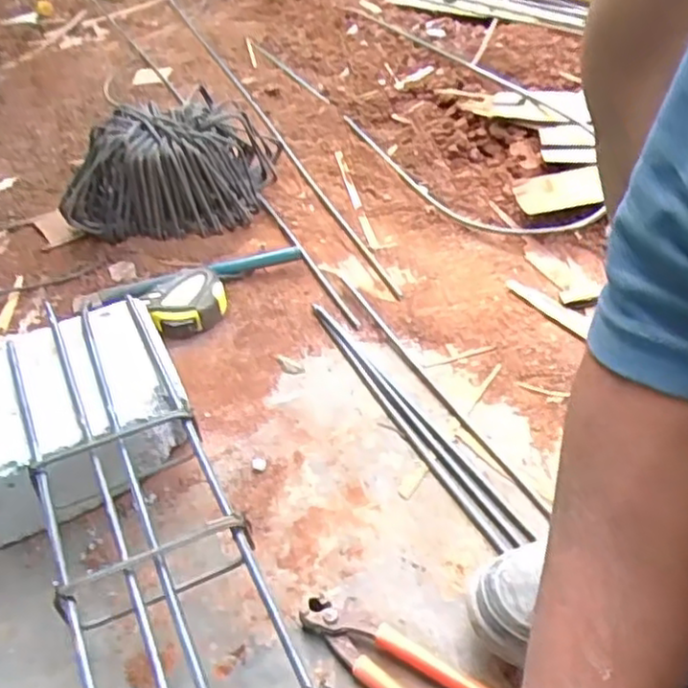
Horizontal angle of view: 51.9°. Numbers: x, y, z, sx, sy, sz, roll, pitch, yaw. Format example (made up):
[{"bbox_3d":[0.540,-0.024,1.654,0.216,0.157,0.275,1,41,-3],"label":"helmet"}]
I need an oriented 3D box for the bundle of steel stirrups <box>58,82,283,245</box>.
[{"bbox_3d":[-0.266,-0.269,1.086,0.318,0.168,0.164,-10,41,-5],"label":"bundle of steel stirrups"}]

